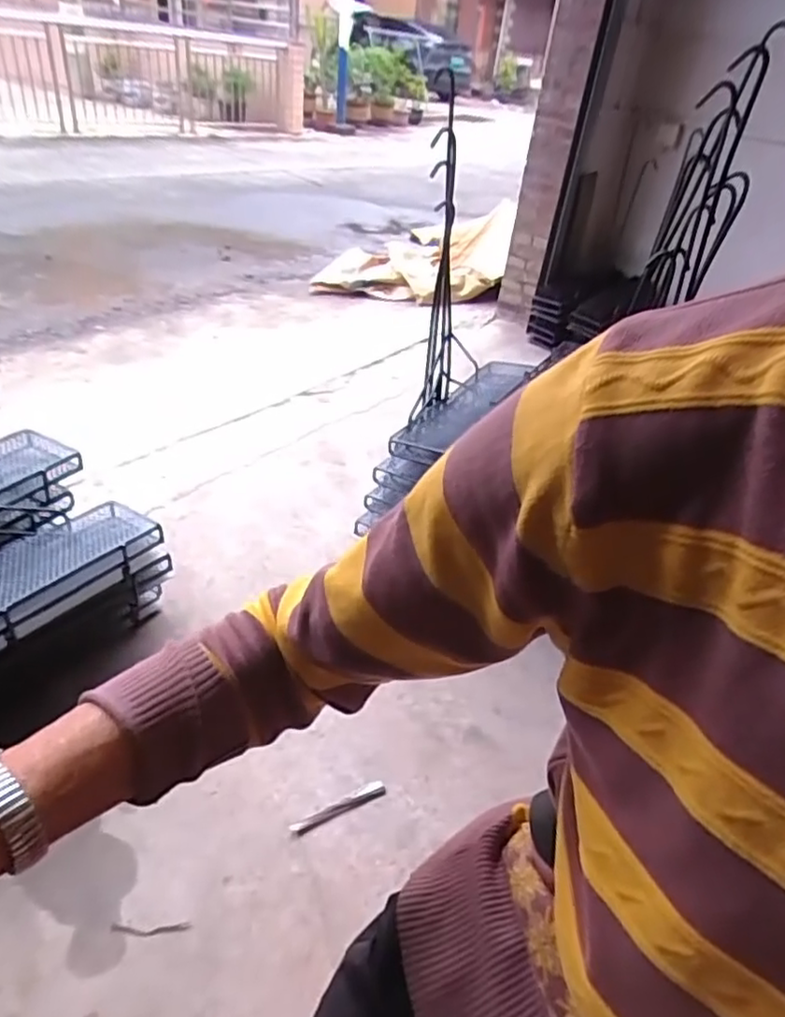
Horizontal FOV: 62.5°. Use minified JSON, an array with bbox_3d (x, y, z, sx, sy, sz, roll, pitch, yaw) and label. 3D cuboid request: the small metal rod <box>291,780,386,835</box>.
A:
[{"bbox_3d":[-0.089,0.503,1.089,0.170,0.009,0.023,-15,42,-28],"label":"small metal rod"}]

